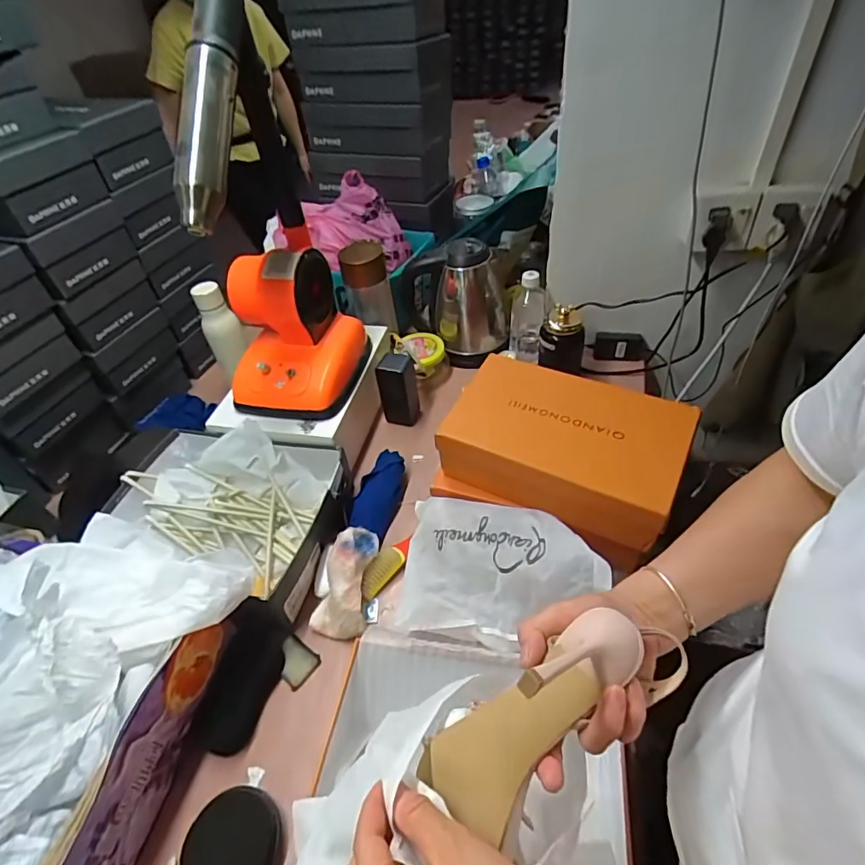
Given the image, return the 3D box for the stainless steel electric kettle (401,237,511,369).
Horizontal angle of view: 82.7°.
[{"bbox_3d":[0.049,-0.255,0.957,0.208,0.204,0.127,-4,46,3],"label":"stainless steel electric kettle"}]

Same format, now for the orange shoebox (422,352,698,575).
[{"bbox_3d":[0.165,0.022,0.643,0.279,0.108,0.182,20,52,24],"label":"orange shoebox"}]

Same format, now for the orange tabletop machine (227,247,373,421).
[{"bbox_3d":[-0.224,-0.160,0.770,0.197,0.194,0.194,-2,46,5],"label":"orange tabletop machine"}]

